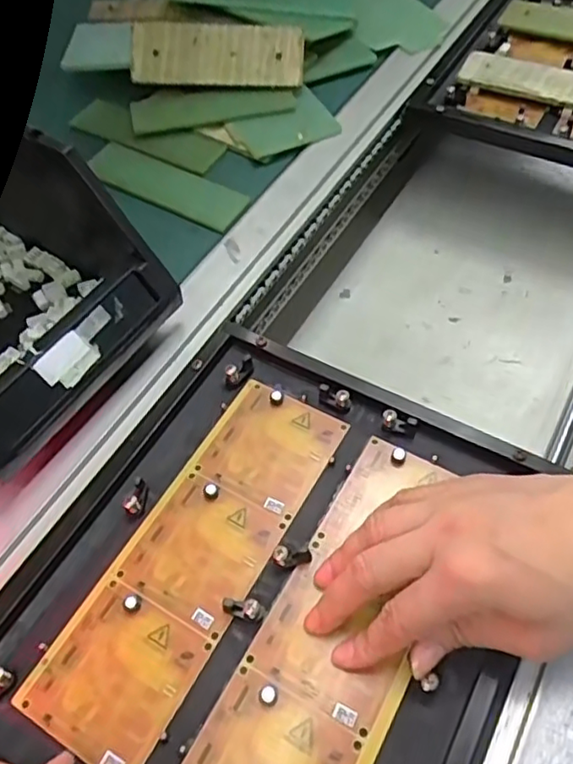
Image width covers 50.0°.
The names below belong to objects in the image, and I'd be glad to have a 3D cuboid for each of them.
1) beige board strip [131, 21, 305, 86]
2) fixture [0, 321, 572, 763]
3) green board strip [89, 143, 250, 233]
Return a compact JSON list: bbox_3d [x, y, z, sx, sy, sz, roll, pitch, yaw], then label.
[{"bbox_3d":[-0.058,-0.280,0.524,0.144,0.009,0.049,1,100,-2],"label":"beige board strip"},{"bbox_3d":[-0.007,0.104,0.314,0.231,0.021,0.258,26,63,16],"label":"fixture"},{"bbox_3d":[-0.096,-0.159,0.493,0.128,0.007,0.041,25,65,12],"label":"green board strip"}]

